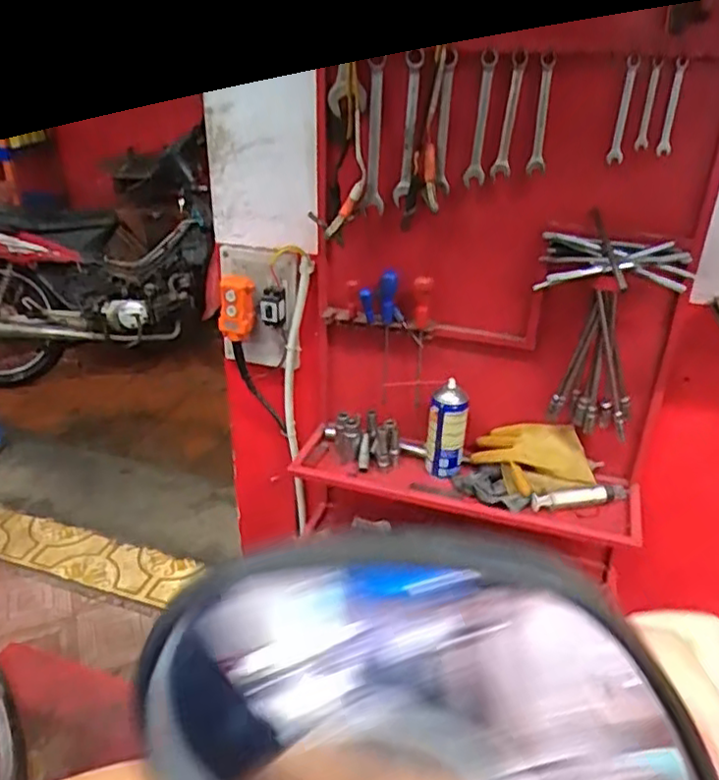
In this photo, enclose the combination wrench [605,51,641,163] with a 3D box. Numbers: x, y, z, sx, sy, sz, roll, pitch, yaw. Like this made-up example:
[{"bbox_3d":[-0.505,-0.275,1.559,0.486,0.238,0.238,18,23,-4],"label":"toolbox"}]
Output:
[{"bbox_3d":[0.346,-0.365,0.883,0.020,0.129,0.014,11,31,16],"label":"combination wrench"}]

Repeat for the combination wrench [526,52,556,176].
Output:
[{"bbox_3d":[0.244,-0.369,0.907,0.027,0.150,0.006,-10,30,-14],"label":"combination wrench"}]

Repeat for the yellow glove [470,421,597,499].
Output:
[{"bbox_3d":[0.295,0.120,1.166,0.187,0.055,0.122,-12,69,21],"label":"yellow glove"}]

